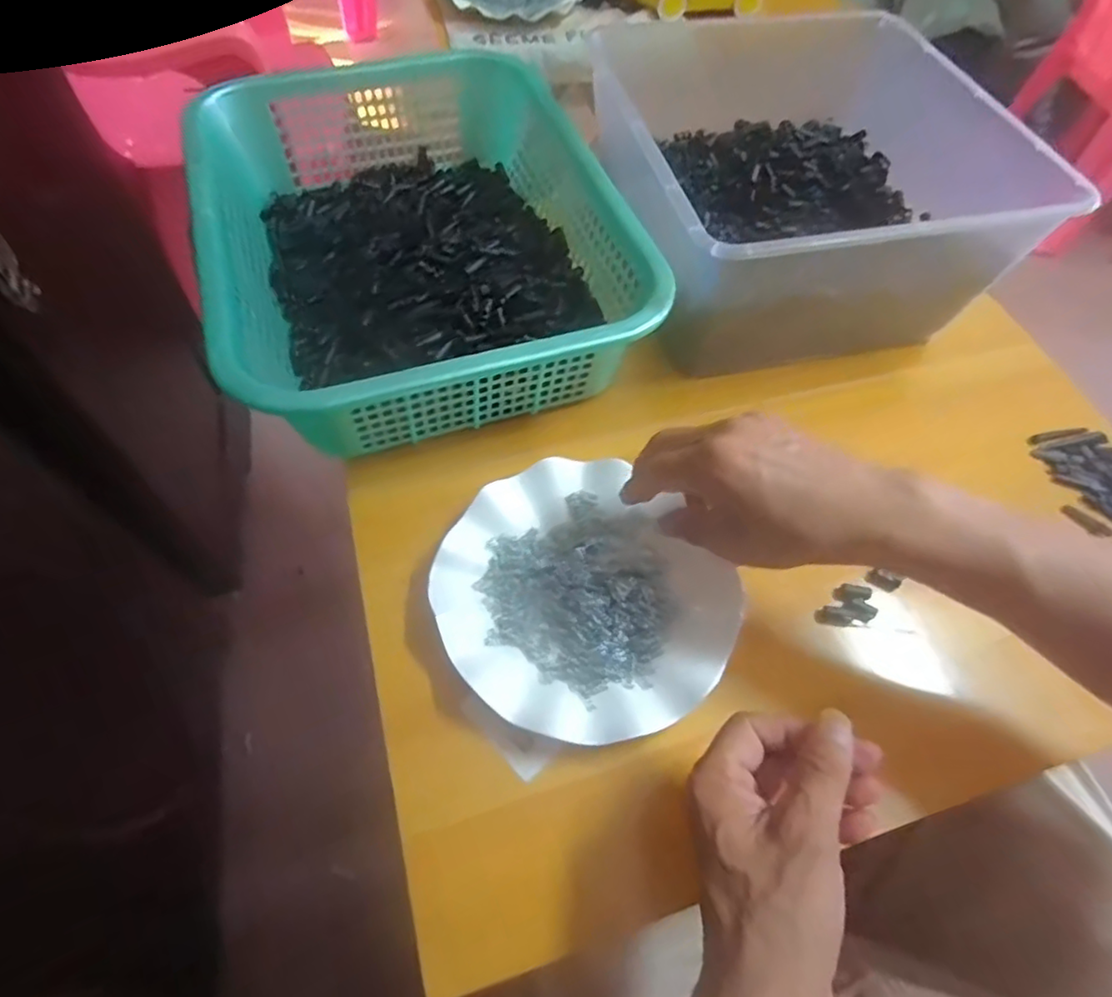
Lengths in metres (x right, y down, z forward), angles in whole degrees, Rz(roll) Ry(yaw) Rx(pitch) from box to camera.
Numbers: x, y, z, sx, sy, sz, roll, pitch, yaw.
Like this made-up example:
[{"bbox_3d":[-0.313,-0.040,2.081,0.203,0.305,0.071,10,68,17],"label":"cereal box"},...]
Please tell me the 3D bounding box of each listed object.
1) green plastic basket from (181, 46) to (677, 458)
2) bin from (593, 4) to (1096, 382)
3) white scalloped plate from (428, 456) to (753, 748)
[{"bbox_3d":[-0.113,-0.217,0.513,0.298,0.096,0.382,-16,61,-13],"label":"green plastic basket"},{"bbox_3d":[0.199,-0.272,0.528,0.302,0.115,0.310,-10,60,-10],"label":"bin"},{"bbox_3d":[0.017,0.061,0.400,0.169,0.025,0.177,2,58,-3],"label":"white scalloped plate"}]

